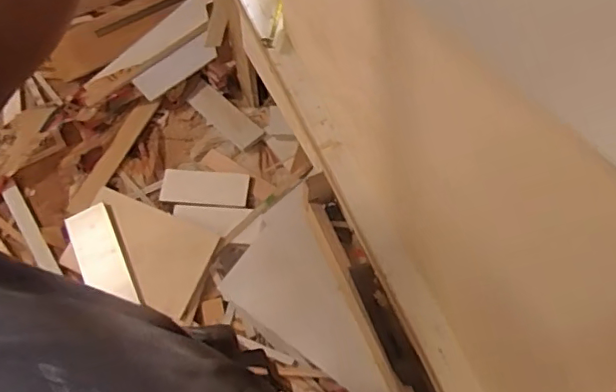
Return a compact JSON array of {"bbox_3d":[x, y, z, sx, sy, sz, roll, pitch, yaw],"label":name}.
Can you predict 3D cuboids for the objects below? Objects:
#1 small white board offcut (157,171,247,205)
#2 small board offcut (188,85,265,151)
[{"bbox_3d":[-0.271,-0.022,1.471,0.225,0.010,0.092,3,63,6],"label":"small white board offcut"},{"bbox_3d":[-0.226,-0.219,1.556,0.226,0.018,0.077,42,73,14],"label":"small board offcut"}]

